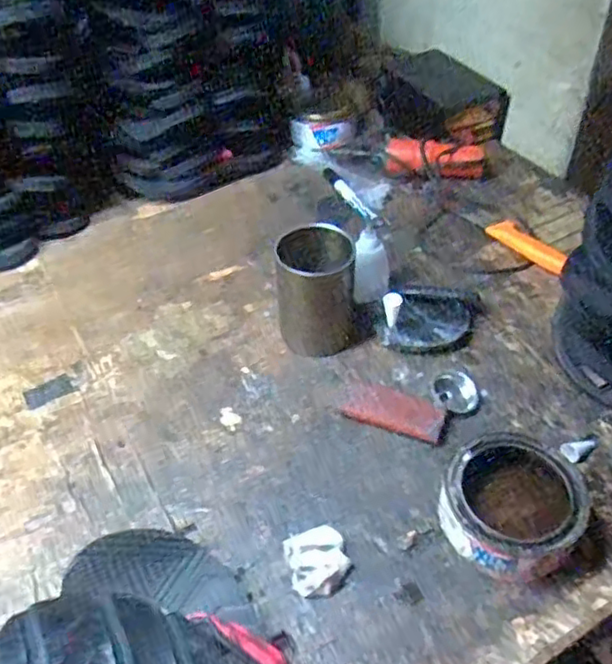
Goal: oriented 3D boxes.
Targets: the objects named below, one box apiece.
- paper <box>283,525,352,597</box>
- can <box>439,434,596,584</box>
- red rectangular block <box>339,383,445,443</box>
[{"bbox_3d":[0.011,0.175,0.504,0.052,0.031,0.054,-19,47,-16],"label":"paper"},{"bbox_3d":[0.168,0.137,0.526,0.118,0.044,0.110,-18,47,-15],"label":"can"},{"bbox_3d":[0.081,0.072,0.609,0.092,0.011,0.041,18,49,19],"label":"red rectangular block"}]

